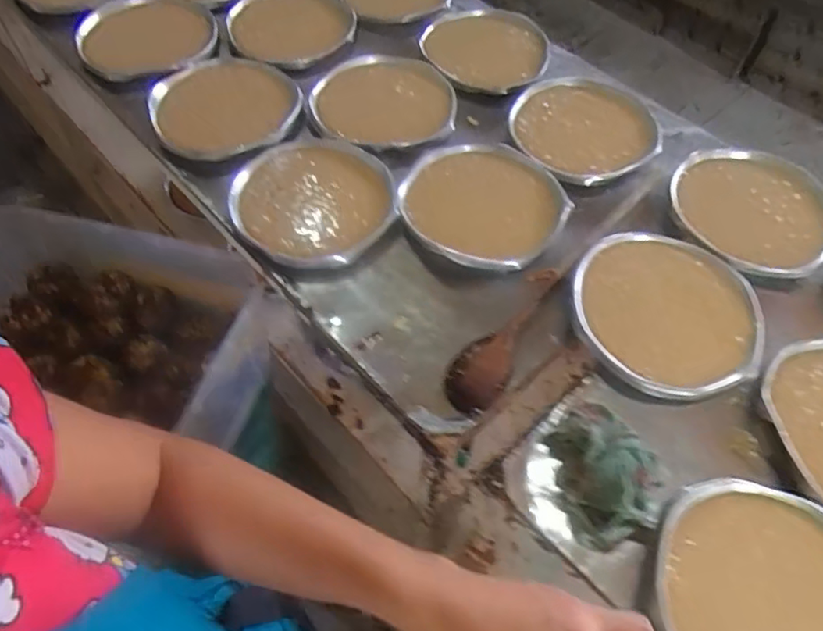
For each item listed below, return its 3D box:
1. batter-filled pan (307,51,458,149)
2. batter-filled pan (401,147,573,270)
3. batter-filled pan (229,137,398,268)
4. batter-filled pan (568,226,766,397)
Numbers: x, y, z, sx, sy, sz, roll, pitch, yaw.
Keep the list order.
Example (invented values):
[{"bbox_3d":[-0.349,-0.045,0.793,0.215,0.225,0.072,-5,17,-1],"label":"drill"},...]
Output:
[{"bbox_3d":[-0.039,-0.292,0.840,0.199,0.051,0.200,-2,57,-4],"label":"batter-filled pan"},{"bbox_3d":[0.086,-0.132,0.736,0.202,0.036,0.200,28,60,14],"label":"batter-filled pan"},{"bbox_3d":[-0.118,-0.144,0.726,0.188,0.033,0.199,0,57,-3],"label":"batter-filled pan"},{"bbox_3d":[0.275,-0.010,0.637,0.181,0.028,0.203,4,56,-2],"label":"batter-filled pan"}]

